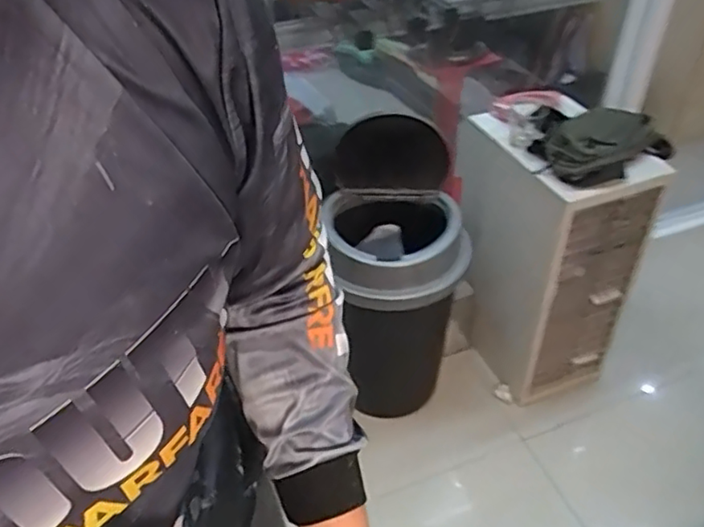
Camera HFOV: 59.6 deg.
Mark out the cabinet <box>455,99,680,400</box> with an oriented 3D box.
[{"bbox_3d":[0.476,-0.021,1.666,0.255,0.705,0.437,-19,44,-19],"label":"cabinet"}]

